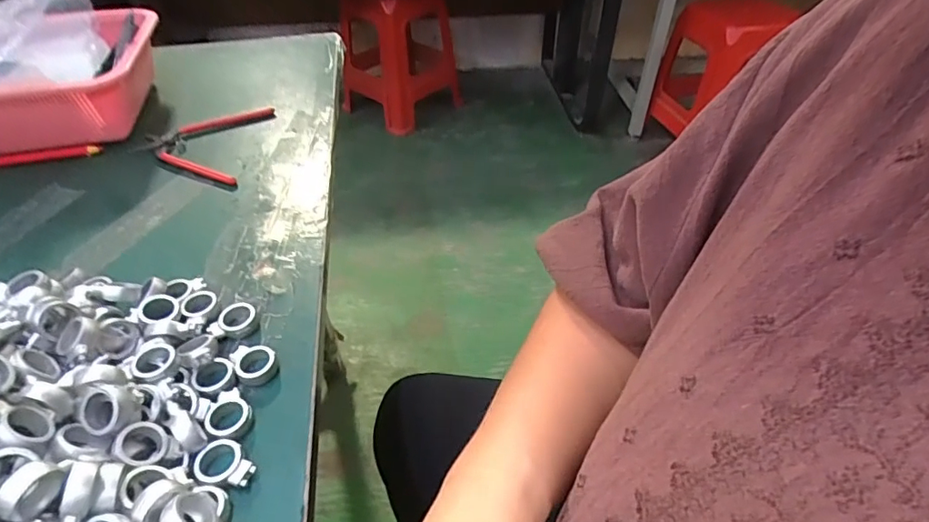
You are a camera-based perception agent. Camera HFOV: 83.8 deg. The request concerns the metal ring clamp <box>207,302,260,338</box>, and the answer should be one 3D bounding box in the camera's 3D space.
[{"bbox_3d":[-0.165,0.044,0.370,0.033,0.011,0.025,-20,46,-19],"label":"metal ring clamp"}]

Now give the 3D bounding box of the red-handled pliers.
[{"bbox_3d":[-0.262,-0.133,0.556,0.140,0.011,0.130,16,46,19],"label":"red-handled pliers"}]

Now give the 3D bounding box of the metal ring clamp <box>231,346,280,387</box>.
[{"bbox_3d":[-0.140,0.066,0.346,0.026,0.011,0.032,-24,47,-22],"label":"metal ring clamp"}]

